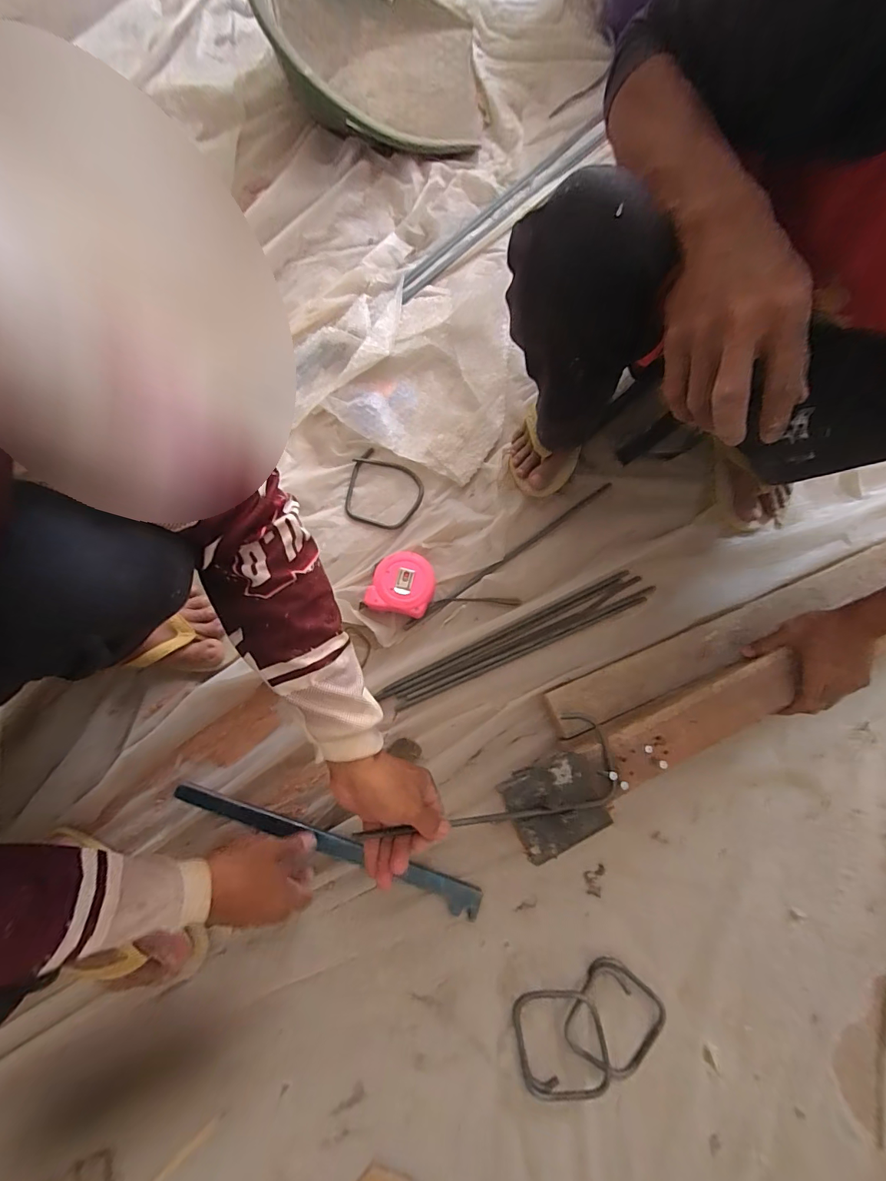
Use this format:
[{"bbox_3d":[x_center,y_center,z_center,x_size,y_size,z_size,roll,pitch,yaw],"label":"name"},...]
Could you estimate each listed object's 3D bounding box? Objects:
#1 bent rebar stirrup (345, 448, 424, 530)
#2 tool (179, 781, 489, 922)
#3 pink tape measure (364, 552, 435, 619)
[{"bbox_3d":[-0.089,-0.148,0.654,0.114,0.017,0.113,14,77,4],"label":"bent rebar stirrup"},{"bbox_3d":[-0.136,0.308,0.518,0.381,0.019,0.031,21,77,0],"label":"tool"},{"bbox_3d":[-0.056,-0.008,0.599,0.086,0.037,0.084,9,76,2],"label":"pink tape measure"}]

